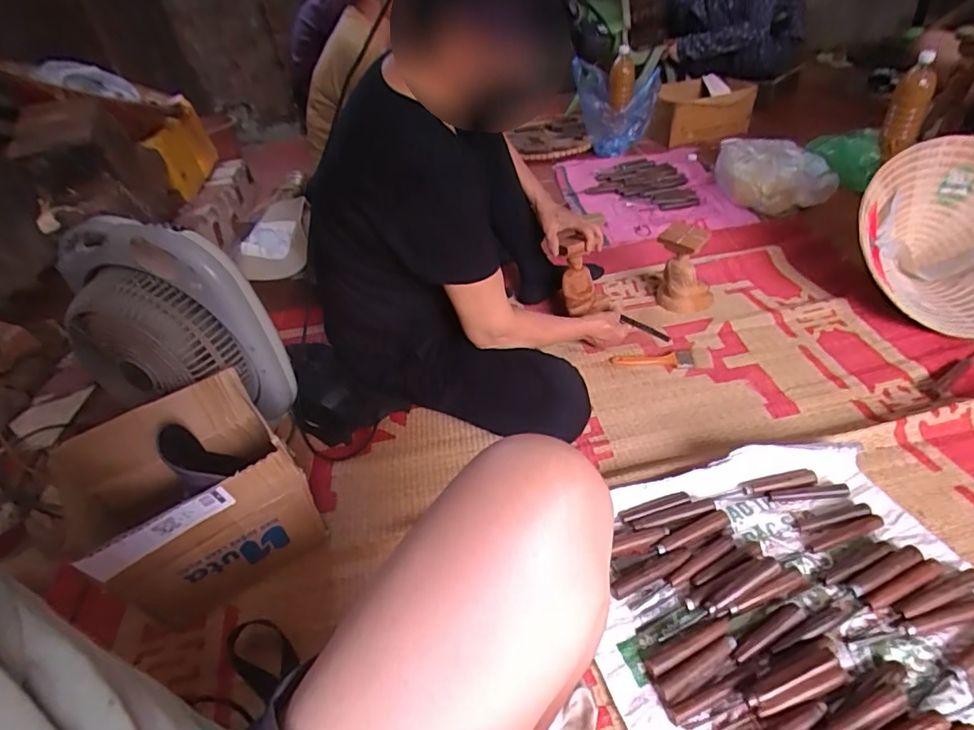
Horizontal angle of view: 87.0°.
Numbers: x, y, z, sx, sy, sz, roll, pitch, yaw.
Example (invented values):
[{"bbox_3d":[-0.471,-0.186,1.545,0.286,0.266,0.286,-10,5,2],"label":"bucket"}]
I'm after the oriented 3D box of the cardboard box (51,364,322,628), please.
[{"bbox_3d":[-0.378,0.187,0.689,0.231,0.227,0.205,-31,45,-26],"label":"cardboard box"}]

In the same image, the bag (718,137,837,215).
[{"bbox_3d":[0.817,-0.557,1.465,0.299,0.142,0.283,8,42,18],"label":"bag"}]

